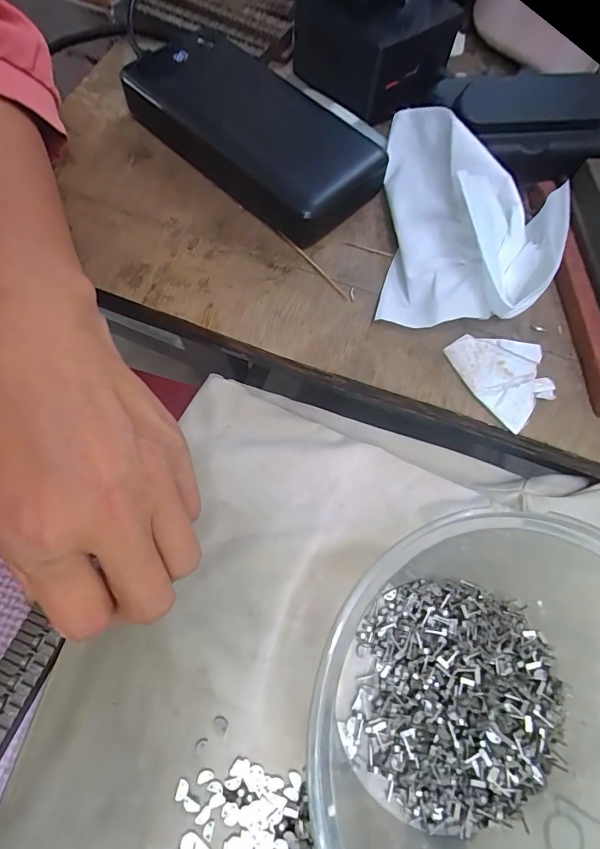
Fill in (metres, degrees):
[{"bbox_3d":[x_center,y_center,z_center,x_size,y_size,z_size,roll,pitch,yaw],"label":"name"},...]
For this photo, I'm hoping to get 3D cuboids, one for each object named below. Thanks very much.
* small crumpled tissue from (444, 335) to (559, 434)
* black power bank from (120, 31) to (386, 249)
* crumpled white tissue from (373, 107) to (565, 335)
[{"bbox_3d":[0.103,-0.027,0.219,0.039,0.006,0.052,-32,74,-14],"label":"small crumpled tissue"},{"bbox_3d":[-0.034,-0.181,0.257,0.167,0.028,0.076,43,72,12],"label":"black power bank"},{"bbox_3d":[0.088,-0.111,0.229,0.083,0.038,0.130,7,72,0],"label":"crumpled white tissue"}]

